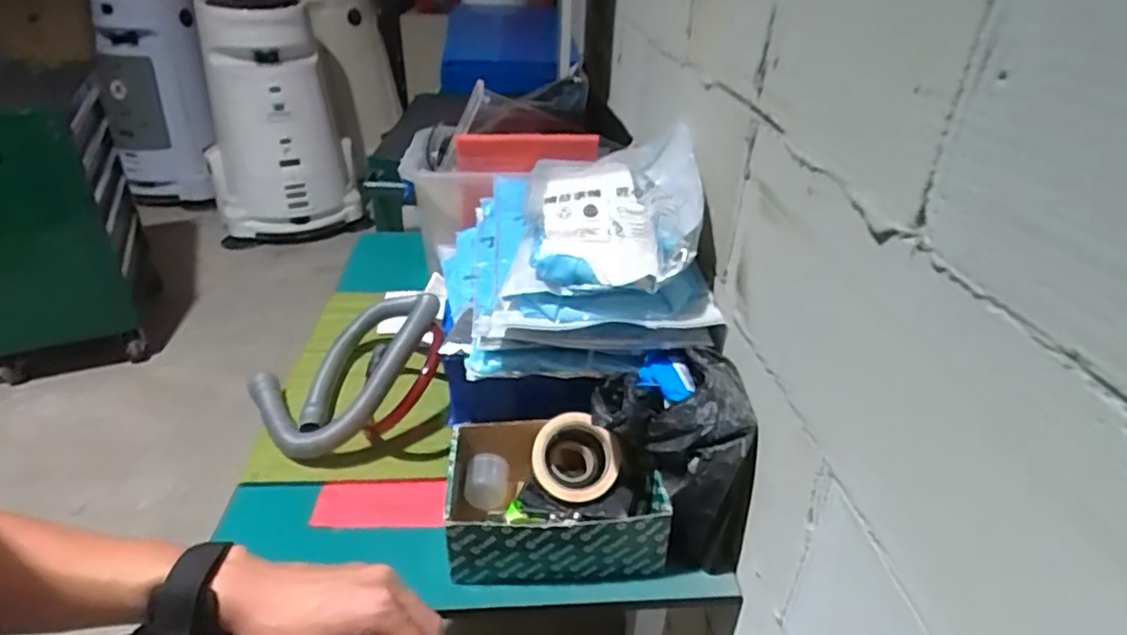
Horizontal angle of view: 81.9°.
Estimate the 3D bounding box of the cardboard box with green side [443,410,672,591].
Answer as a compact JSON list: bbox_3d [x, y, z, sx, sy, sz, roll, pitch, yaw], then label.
[{"bbox_3d":[-0.010,0.209,0.754,0.237,0.100,0.166,0,31,-3],"label":"cardboard box with green side"}]

